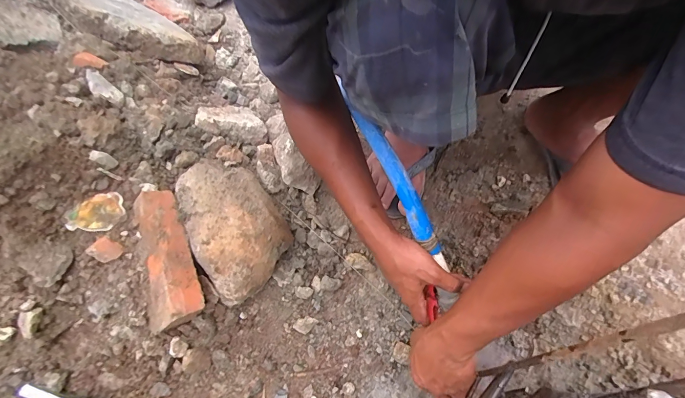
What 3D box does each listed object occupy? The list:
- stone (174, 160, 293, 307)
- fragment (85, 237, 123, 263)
[{"bbox_3d":[-0.176,0.039,0.558,0.155,0.094,0.222,-30,77,-27],"label":"stone"},{"bbox_3d":[-0.334,0.072,0.477,0.036,0.011,0.036,2,86,-27],"label":"fragment"}]

